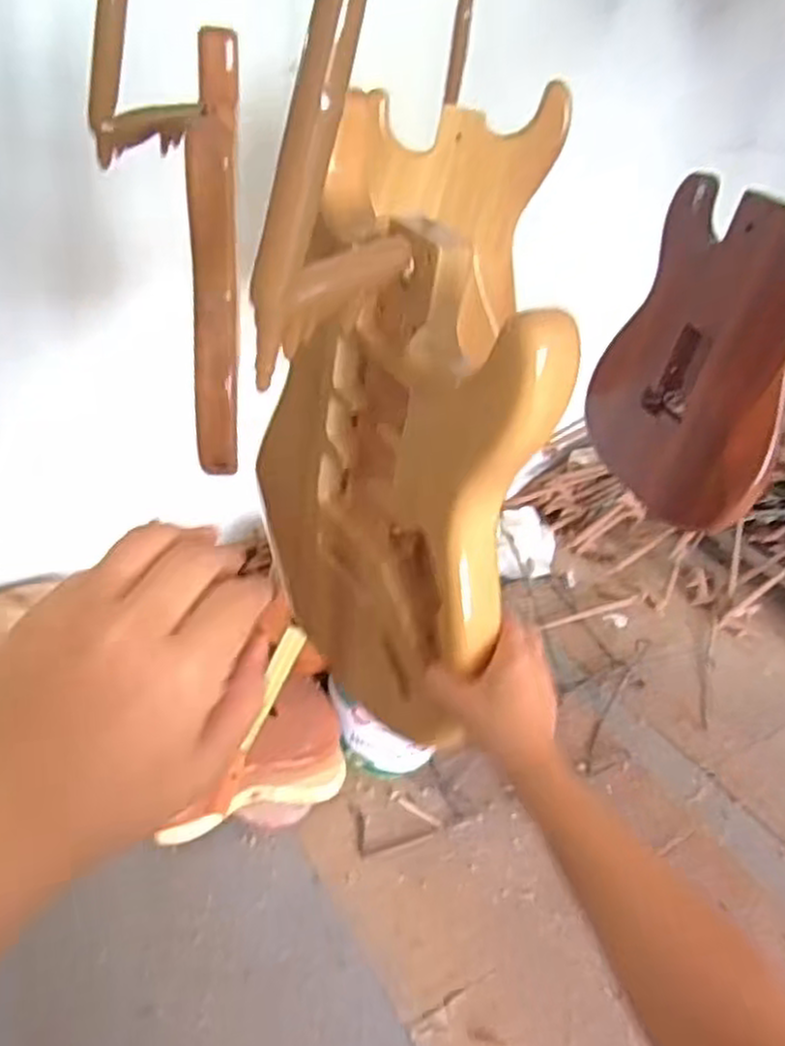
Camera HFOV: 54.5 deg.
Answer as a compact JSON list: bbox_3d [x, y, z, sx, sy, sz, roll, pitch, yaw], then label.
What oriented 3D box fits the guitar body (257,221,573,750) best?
[{"bbox_3d":[-0.011,-0.032,0.585,0.059,0.358,0.273,-19,44,-30],"label":"guitar body"}]

